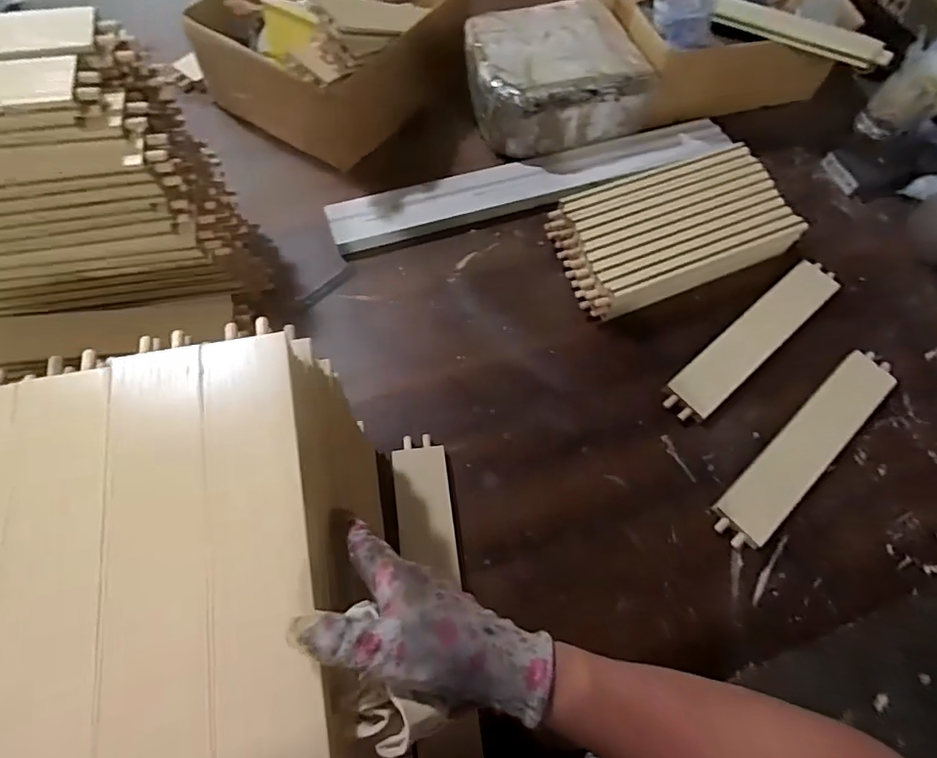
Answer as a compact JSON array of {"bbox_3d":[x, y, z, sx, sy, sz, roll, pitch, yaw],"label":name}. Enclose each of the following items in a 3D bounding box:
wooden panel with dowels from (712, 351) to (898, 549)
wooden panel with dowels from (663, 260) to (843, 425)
[{"bbox_3d":[0.386,0.072,0.619,0.304,0.016,0.059,-40,74,-16],"label":"wooden panel with dowels"},{"bbox_3d":[0.353,-0.054,0.673,0.298,0.015,0.055,-39,73,-16],"label":"wooden panel with dowels"}]

